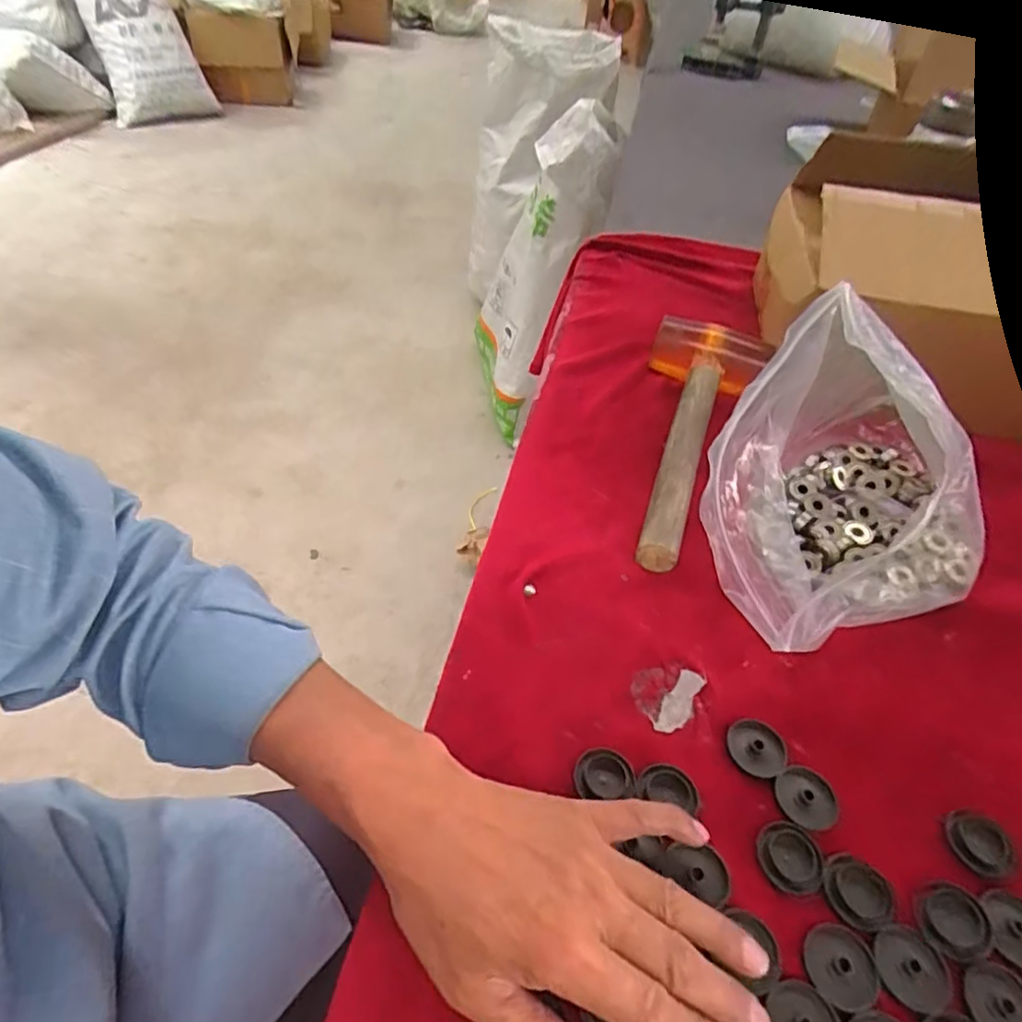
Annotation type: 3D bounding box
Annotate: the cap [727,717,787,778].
[{"bbox_3d":[0.142,0.135,0.366,0.032,0.005,0.033,3,47,-4],"label":"cap"}]

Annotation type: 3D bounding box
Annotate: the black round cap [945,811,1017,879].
[{"bbox_3d":[0.250,0.179,0.339,0.029,0.010,0.032,8,47,1],"label":"black round cap"}]

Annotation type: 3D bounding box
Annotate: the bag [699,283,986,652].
[{"bbox_3d":[0.254,-0.037,0.423,0.297,0.173,0.166,-27,55,-27],"label":"bag"}]

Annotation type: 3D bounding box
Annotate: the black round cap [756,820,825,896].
[{"bbox_3d":[0.144,0.178,0.326,0.032,0.004,0.034,3,47,-4],"label":"black round cap"}]

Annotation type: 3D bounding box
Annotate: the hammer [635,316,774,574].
[{"bbox_3d":[0.142,-0.070,0.531,0.100,0.050,0.281,20,48,12],"label":"hammer"}]

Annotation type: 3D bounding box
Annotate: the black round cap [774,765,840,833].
[{"bbox_3d":[0.162,0.157,0.347,0.033,0.004,0.032,3,47,-4],"label":"black round cap"}]

